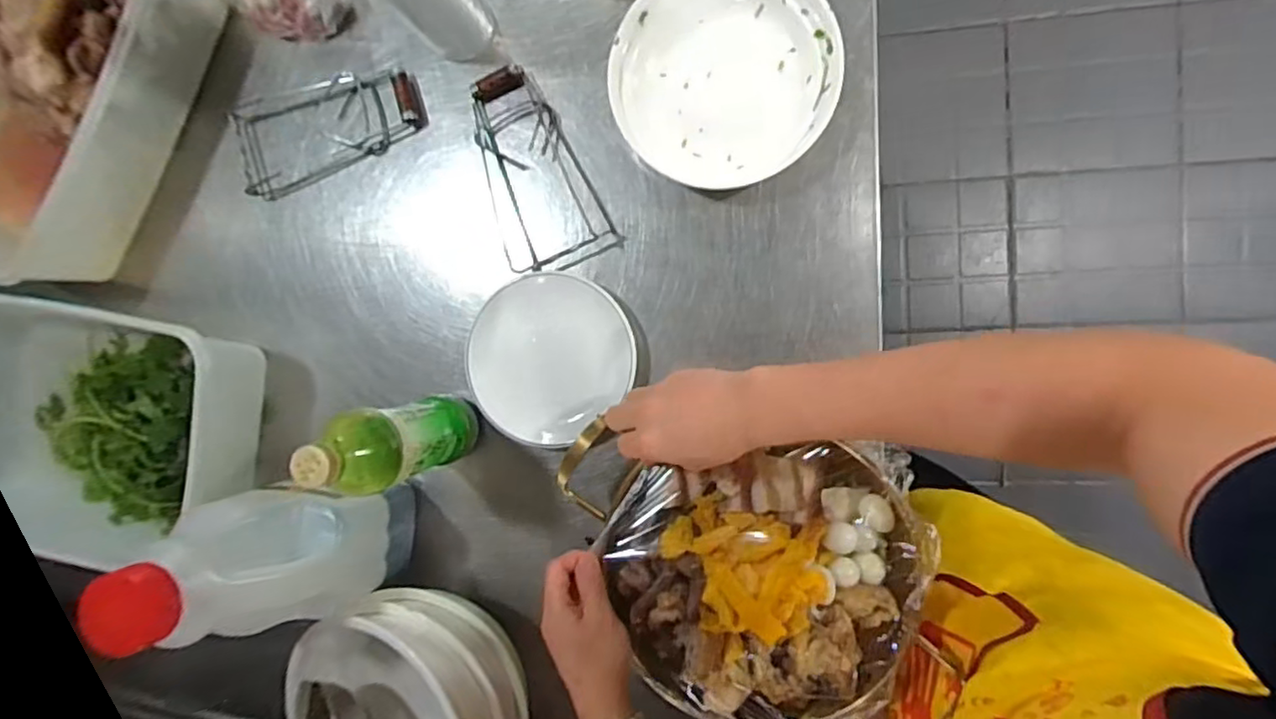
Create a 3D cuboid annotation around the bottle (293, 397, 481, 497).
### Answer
[{"bbox_3d":[-0.196,0.069,0.549,0.054,0.211,0.066,-14,89,9],"label":"bottle"}]

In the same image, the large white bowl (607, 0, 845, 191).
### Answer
[{"bbox_3d":[0.076,-0.249,0.582,0.191,0.045,0.184,0,92,8],"label":"large white bowl"}]

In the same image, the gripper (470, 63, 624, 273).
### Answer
[{"bbox_3d":[-0.104,-0.176,0.623,0.098,0.024,0.199,-28,87,8],"label":"gripper"}]

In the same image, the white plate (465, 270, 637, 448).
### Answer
[{"bbox_3d":[-0.085,-0.004,0.624,0.151,0.022,0.156,0,92,8],"label":"white plate"}]

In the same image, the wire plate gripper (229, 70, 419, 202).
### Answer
[{"bbox_3d":[-0.317,-0.238,0.668,0.196,0.023,0.095,-18,89,8],"label":"wire plate gripper"}]

